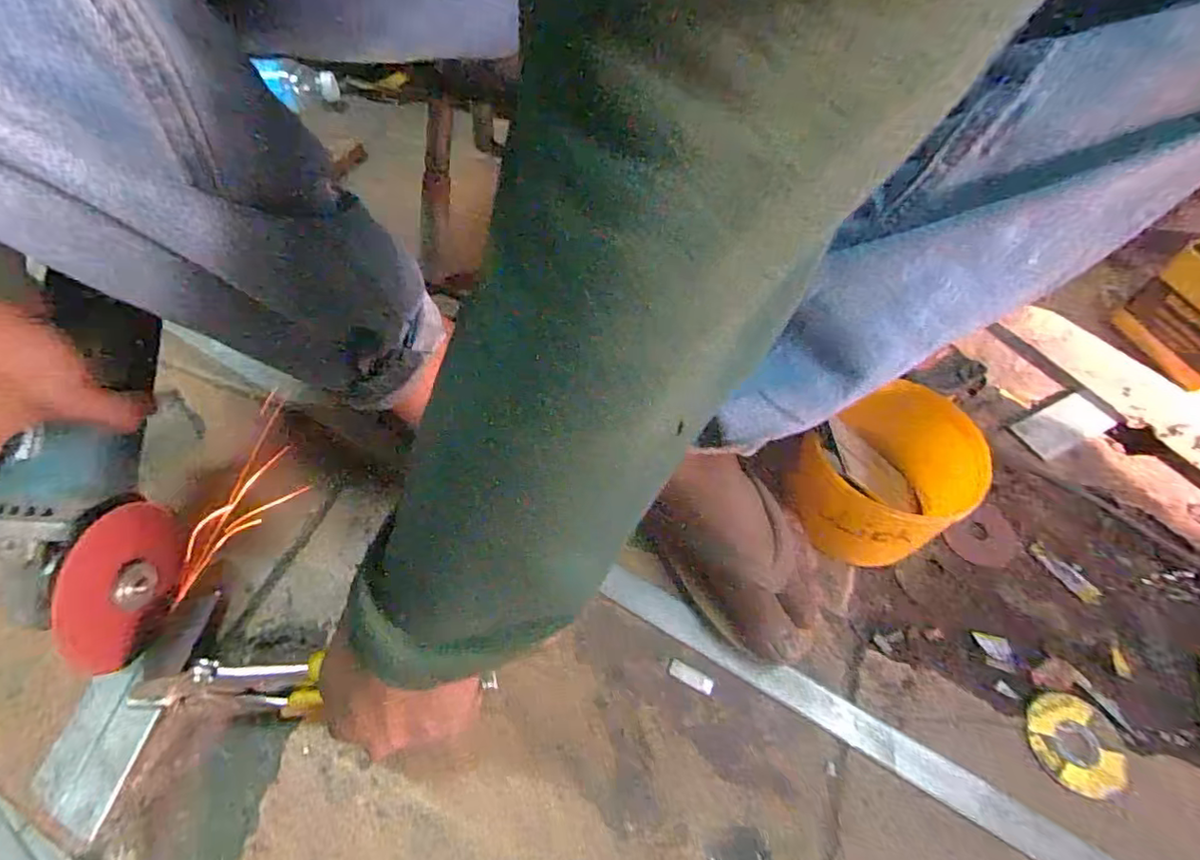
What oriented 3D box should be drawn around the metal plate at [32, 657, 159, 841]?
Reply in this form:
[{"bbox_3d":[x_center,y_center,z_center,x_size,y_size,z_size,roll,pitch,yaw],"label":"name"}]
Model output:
[{"bbox_3d":[-0.291,0.181,0.333,0.046,0.005,0.084,7,49,-4],"label":"metal plate"}]

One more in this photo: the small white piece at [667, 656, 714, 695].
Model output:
[{"bbox_3d":[0.060,0.161,0.376,0.030,0.004,0.011,26,58,16],"label":"small white piece"}]

